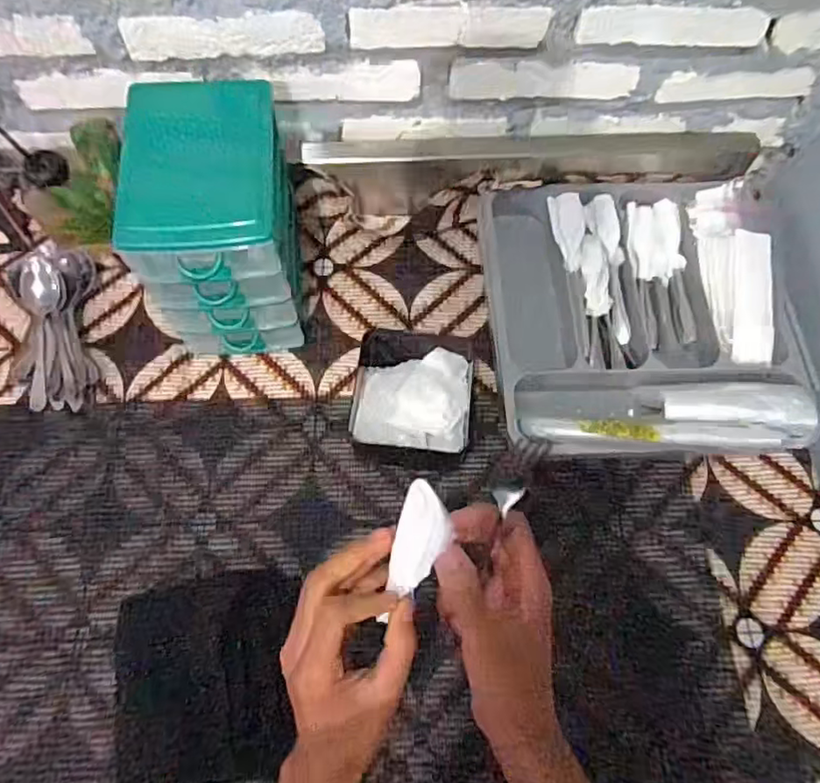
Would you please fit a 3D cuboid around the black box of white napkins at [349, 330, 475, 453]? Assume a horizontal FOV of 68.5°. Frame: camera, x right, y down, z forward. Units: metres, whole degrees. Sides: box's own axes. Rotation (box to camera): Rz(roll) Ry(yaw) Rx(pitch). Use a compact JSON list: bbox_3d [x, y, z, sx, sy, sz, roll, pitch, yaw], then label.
[{"bbox_3d":[0.004,-0.001,0.644,0.122,0.076,0.149,3,67,-1],"label":"black box of white napkins"}]

